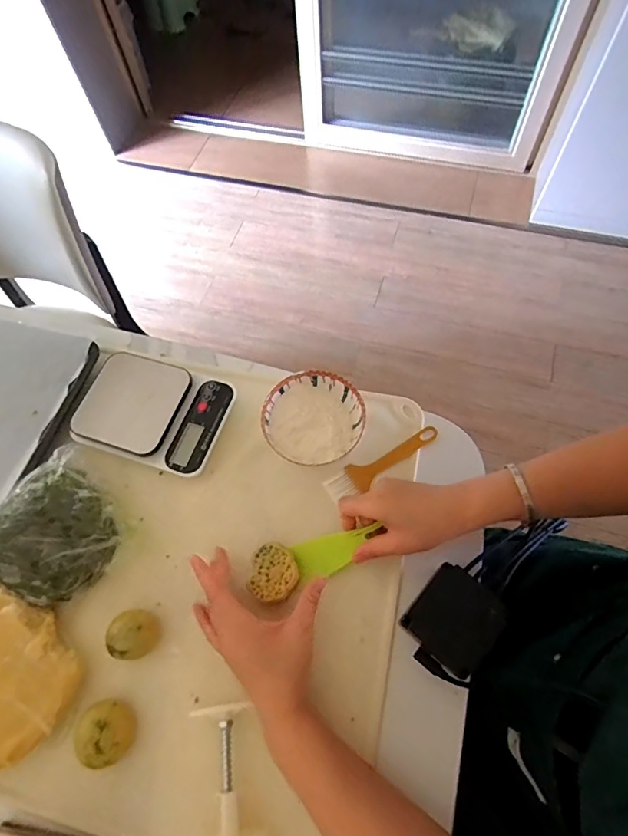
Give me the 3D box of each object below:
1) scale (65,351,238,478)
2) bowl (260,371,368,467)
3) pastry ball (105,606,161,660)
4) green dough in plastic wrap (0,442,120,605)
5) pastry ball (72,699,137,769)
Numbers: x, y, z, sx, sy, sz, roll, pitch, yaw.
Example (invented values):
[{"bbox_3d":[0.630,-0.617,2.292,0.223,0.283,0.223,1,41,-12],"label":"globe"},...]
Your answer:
[{"bbox_3d":[-0.199,-0.008,0.564,0.178,0.027,0.126,15,66,10],"label":"scale"},{"bbox_3d":[-0.001,0.006,0.534,0.110,0.054,0.106,-1,64,3],"label":"bowl"},{"bbox_3d":[-0.182,0.218,0.459,0.048,0.036,0.045,-1,64,3],"label":"pastry ball"},{"bbox_3d":[-0.285,0.121,0.486,0.131,0.077,0.143,-38,68,-15],"label":"green dough in plastic wrap"},{"bbox_3d":[-0.195,0.295,0.427,0.050,0.037,0.049,-1,64,3],"label":"pastry ball"}]

